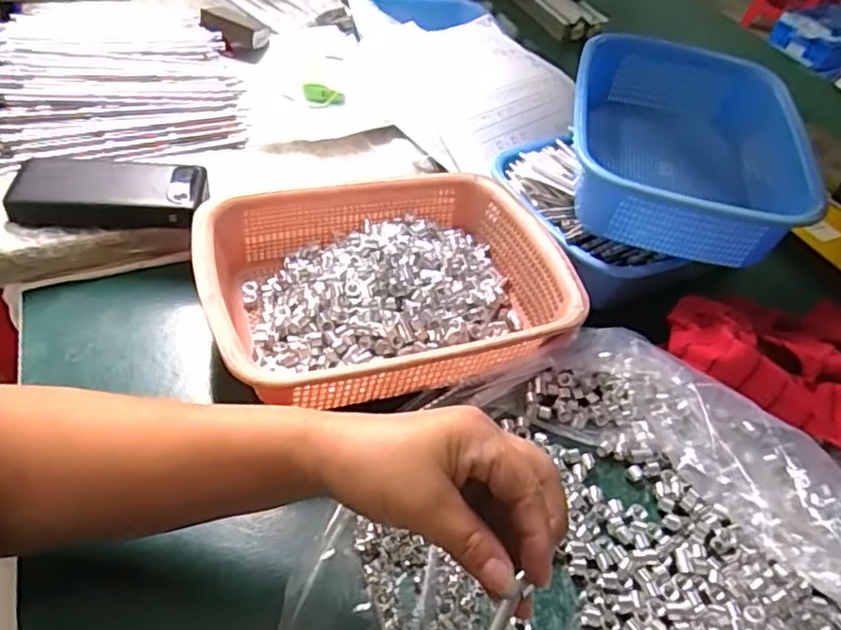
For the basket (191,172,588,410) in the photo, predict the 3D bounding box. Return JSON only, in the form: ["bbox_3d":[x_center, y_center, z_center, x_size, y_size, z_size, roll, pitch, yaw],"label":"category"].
[{"bbox_3d":[-0.025,-0.026,0.528,0.296,0.075,0.212,-13,50,-18],"label":"basket"}]

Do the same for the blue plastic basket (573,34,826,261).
[{"bbox_3d":[0.257,-0.154,0.594,0.216,0.090,0.250,14,46,4],"label":"blue plastic basket"}]

